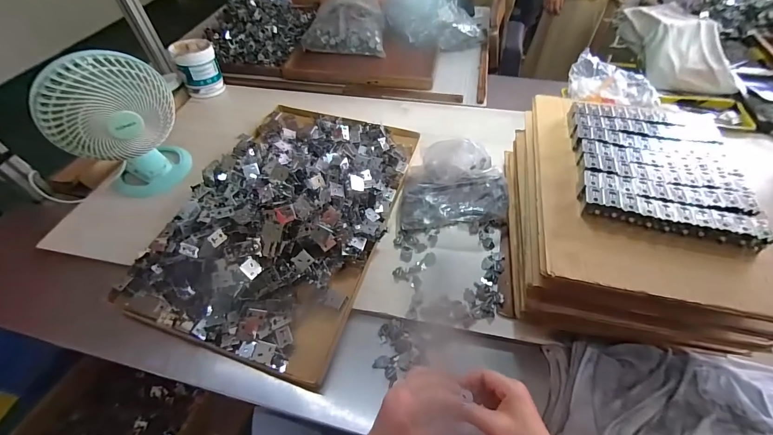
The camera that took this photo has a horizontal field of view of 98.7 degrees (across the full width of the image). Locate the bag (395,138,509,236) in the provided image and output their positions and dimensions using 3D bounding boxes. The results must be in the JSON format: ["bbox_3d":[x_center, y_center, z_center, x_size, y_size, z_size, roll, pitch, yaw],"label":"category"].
[{"bbox_3d":[0.136,-0.071,0.673,0.216,0.135,0.162,1,51,4],"label":"bag"}]

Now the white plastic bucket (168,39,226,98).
[{"bbox_3d":[-0.592,-0.472,1.047,0.121,0.129,0.123,-22,53,-15],"label":"white plastic bucket"}]

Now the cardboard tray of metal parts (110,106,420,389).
[{"bbox_3d":[-0.206,-0.041,0.700,0.416,0.129,0.614,13,53,13],"label":"cardboard tray of metal parts"}]

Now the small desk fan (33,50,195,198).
[{"bbox_3d":[-0.553,-0.186,0.710,0.210,0.310,0.153,-37,58,-24],"label":"small desk fan"}]

